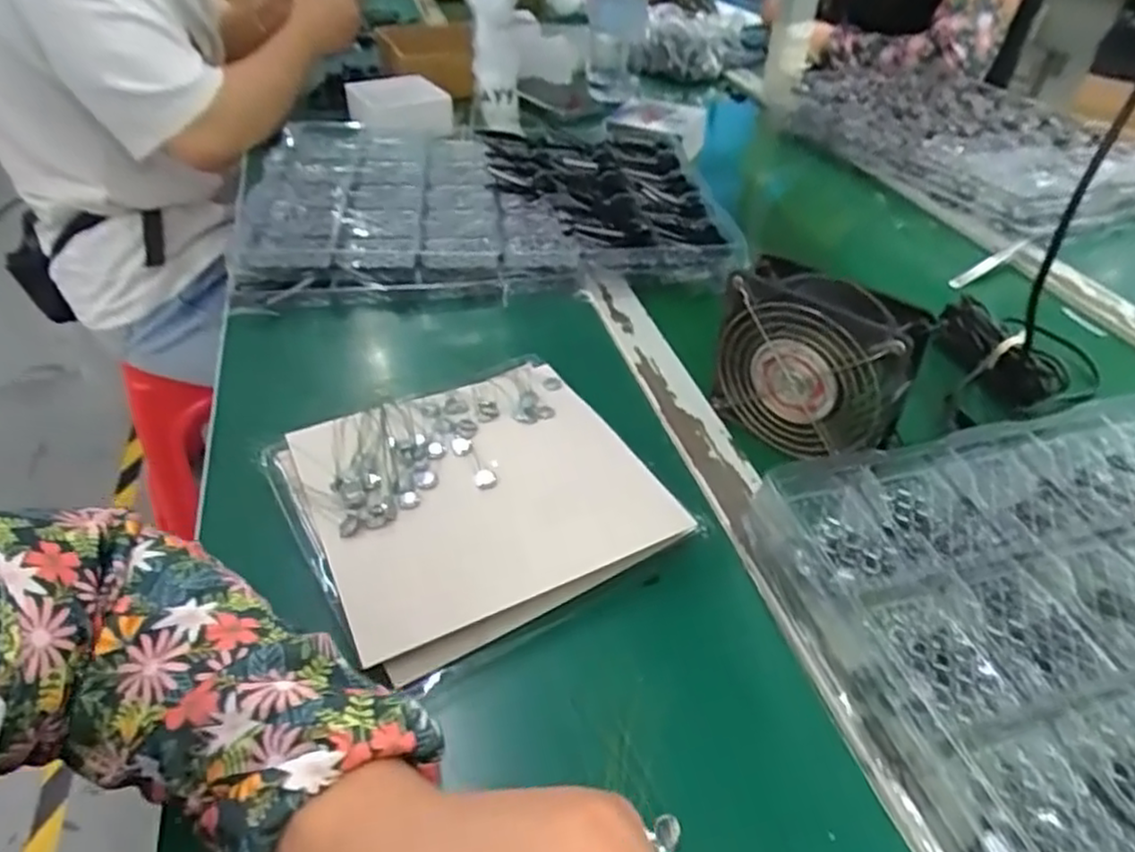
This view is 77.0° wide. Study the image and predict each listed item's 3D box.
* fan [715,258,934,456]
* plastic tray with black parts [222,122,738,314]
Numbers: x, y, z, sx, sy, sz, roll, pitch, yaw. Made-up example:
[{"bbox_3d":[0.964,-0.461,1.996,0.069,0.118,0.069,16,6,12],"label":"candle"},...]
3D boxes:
[{"bbox_3d":[0.160,-0.039,0.466,0.050,0.104,0.116,-31,50,-33],"label":"fan"},{"bbox_3d":[-0.077,-0.229,0.709,0.451,0.035,0.333,-3,41,-6],"label":"plastic tray with black parts"}]

